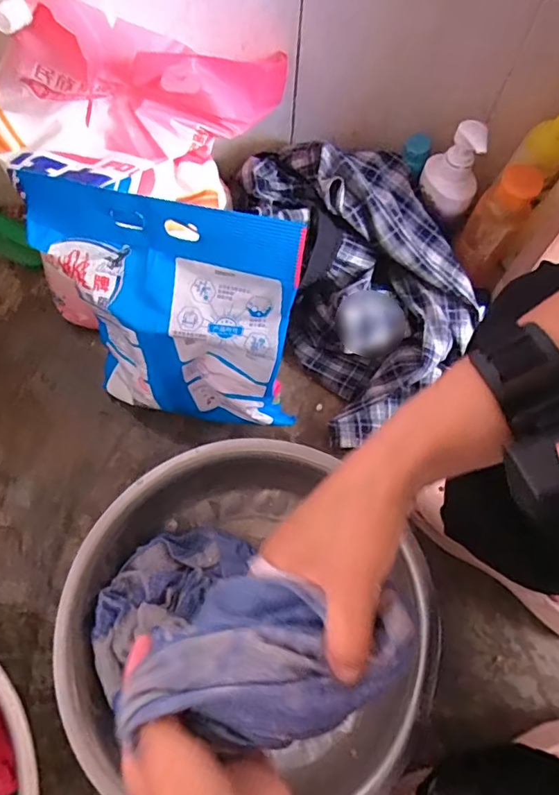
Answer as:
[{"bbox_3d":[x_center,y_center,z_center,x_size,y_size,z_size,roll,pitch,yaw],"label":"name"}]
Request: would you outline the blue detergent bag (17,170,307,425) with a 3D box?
[{"bbox_3d":[-0.141,-0.085,0.553,0.302,0.248,0.109,15,68,4],"label":"blue detergent bag"}]

